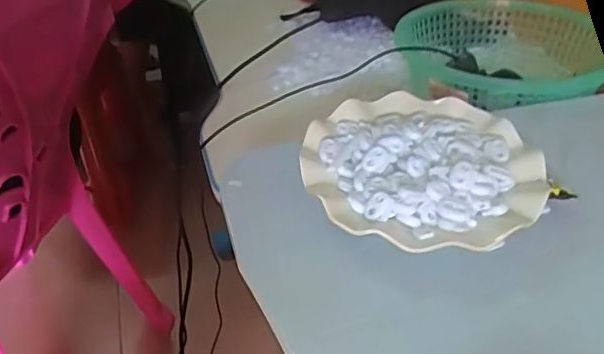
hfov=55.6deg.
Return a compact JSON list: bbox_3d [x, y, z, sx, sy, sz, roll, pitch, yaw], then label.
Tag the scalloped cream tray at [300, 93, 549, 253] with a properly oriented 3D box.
[{"bbox_3d":[0.091,-0.009,0.433,0.174,0.029,0.166,-10,37,-11],"label":"scalloped cream tray"}]

